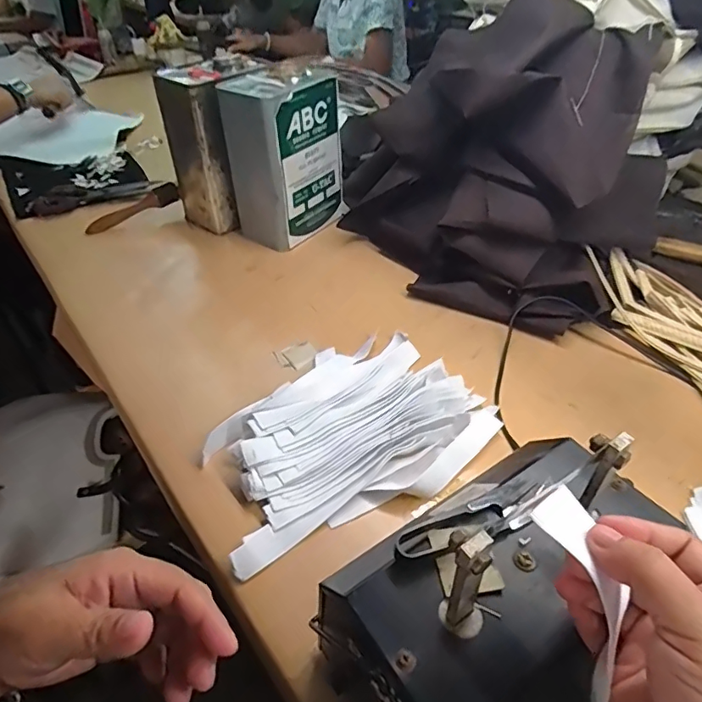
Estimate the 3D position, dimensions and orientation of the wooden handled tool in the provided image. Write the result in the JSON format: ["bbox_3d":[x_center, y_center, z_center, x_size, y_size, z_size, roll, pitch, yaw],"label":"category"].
[{"bbox_3d":[-0.377,-0.244,0.885,0.164,0.028,0.032,-32,49,-13],"label":"wooden handled tool"}]

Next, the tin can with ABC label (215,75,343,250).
[{"bbox_3d":[-0.104,-0.301,0.804,0.117,0.226,0.150,25,48,26],"label":"tin can with ABC label"}]

